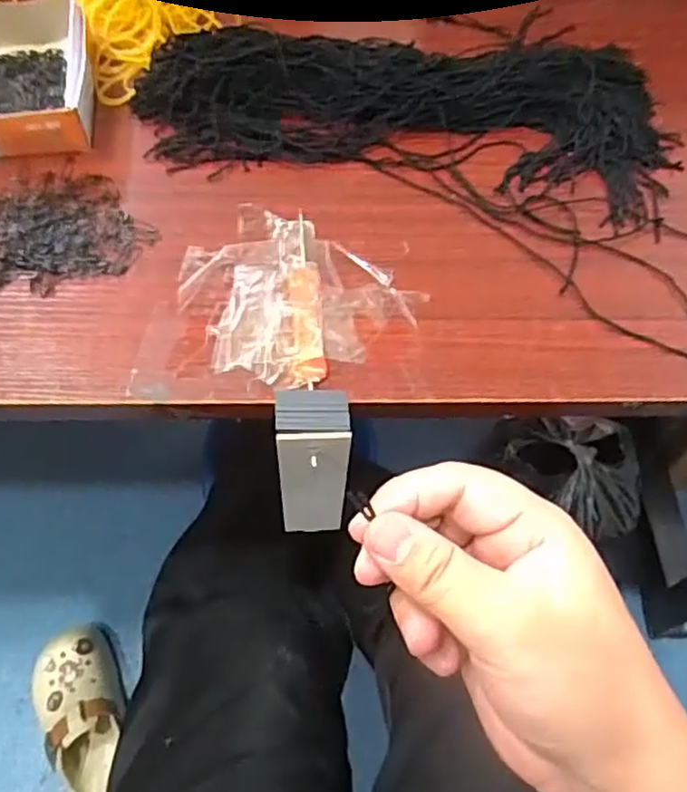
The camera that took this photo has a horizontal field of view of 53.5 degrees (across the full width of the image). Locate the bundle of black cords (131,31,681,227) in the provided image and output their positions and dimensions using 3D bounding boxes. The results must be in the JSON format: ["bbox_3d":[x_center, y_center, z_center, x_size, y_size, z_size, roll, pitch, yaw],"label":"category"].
[{"bbox_3d":[0.034,-0.164,0.384,0.296,0.029,0.099,7,61,3],"label":"bundle of black cords"}]

